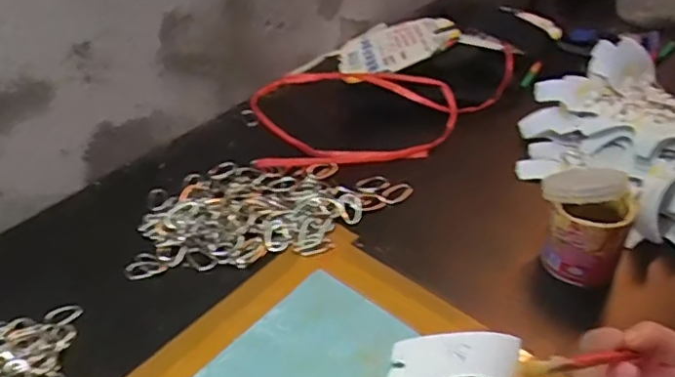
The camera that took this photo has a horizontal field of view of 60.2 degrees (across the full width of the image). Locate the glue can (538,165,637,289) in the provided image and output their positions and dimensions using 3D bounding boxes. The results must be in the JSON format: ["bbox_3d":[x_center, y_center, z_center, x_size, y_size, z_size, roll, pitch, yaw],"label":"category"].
[{"bbox_3d":[0.207,0.032,0.495,0.073,0.095,0.063,21,46,28],"label":"glue can"}]

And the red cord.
[{"bbox_3d":[0.056,-0.105,0.723,0.342,0.041,0.217,-6,43,5],"label":"red cord"}]

